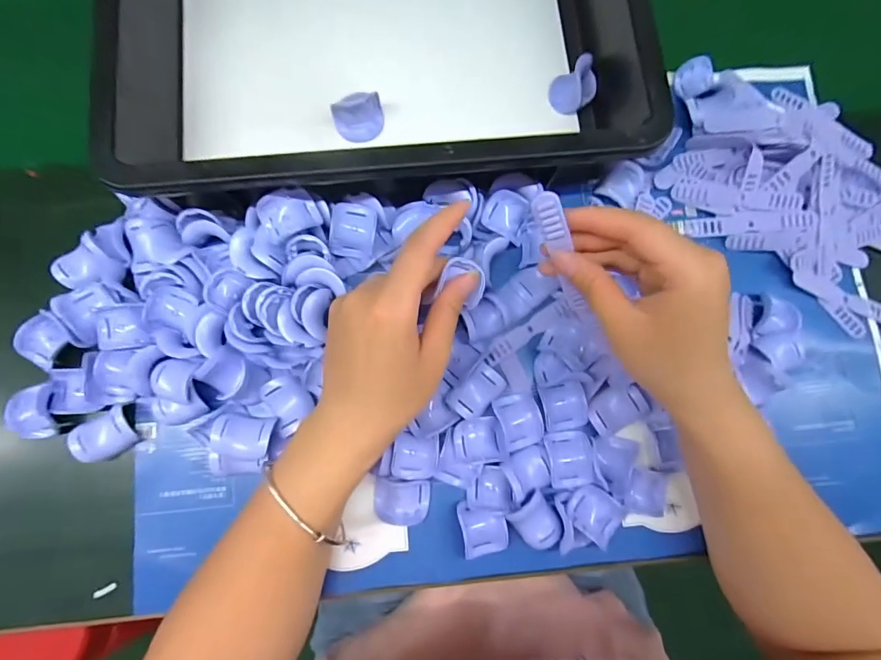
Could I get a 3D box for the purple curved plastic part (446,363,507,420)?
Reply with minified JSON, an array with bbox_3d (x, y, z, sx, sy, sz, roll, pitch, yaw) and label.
[{"bbox_3d":[0.026,0.044,0.315,0.024,0.008,0.040,43,82,6],"label":"purple curved plastic part"}]

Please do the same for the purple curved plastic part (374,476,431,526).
[{"bbox_3d":[-0.027,0.118,0.307,0.039,0.016,0.031,6,80,0],"label":"purple curved plastic part"}]

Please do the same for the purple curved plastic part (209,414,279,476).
[{"bbox_3d":[-0.132,0.078,0.301,0.041,0.023,0.039,4,80,-1],"label":"purple curved plastic part"}]

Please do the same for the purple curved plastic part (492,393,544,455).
[{"bbox_3d":[0.056,0.064,0.313,0.029,0.010,0.038,-17,81,-4],"label":"purple curved plastic part"}]

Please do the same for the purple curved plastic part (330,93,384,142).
[{"bbox_3d":[-0.061,-0.160,0.336,0.037,0.028,0.022,-14,80,-4],"label":"purple curved plastic part"}]

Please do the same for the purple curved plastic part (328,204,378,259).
[{"bbox_3d":[-0.063,-0.071,0.319,0.031,0.016,0.038,5,99,-13],"label":"purple curved plastic part"}]

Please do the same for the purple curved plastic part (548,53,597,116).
[{"bbox_3d":[0.105,-0.190,0.342,0.032,0.024,0.035,0,80,-1],"label":"purple curved plastic part"}]

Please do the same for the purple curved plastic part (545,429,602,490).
[{"bbox_3d":[0.091,0.090,0.309,0.031,0.010,0.038,-5,80,-2],"label":"purple curved plastic part"}]

